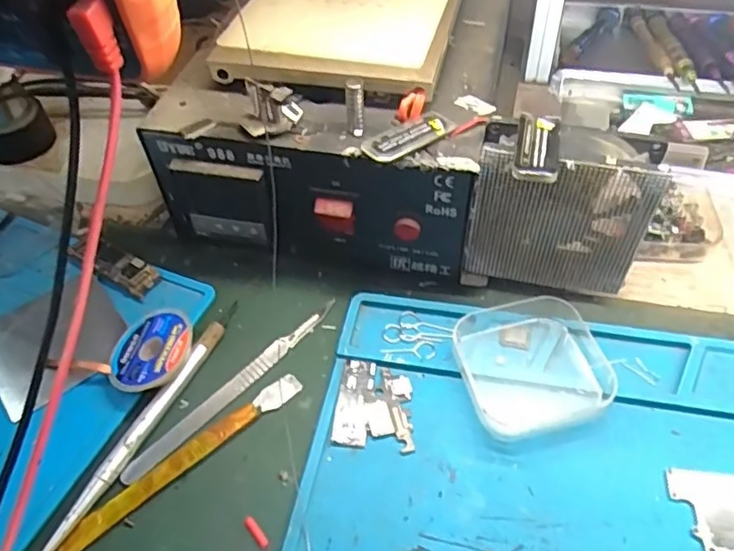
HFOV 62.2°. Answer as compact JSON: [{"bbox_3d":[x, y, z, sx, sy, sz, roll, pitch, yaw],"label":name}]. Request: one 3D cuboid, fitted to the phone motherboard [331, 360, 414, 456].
[{"bbox_3d":[0.004,0.060,0.284,0.035,0.004,0.043,3,51,7],"label":"phone motherboard"}]

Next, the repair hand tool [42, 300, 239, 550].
[{"bbox_3d":[-0.101,0.065,0.286,0.009,0.008,0.144,19,54,19],"label":"repair hand tool"}]

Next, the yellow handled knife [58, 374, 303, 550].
[{"bbox_3d":[-0.081,0.081,0.273,0.121,0.004,0.011,-34,56,-22],"label":"yellow handled knife"}]

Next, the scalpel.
[{"bbox_3d":[-0.063,0.053,0.296,0.009,0.004,0.127,34,60,28],"label":"scalpel"}]

